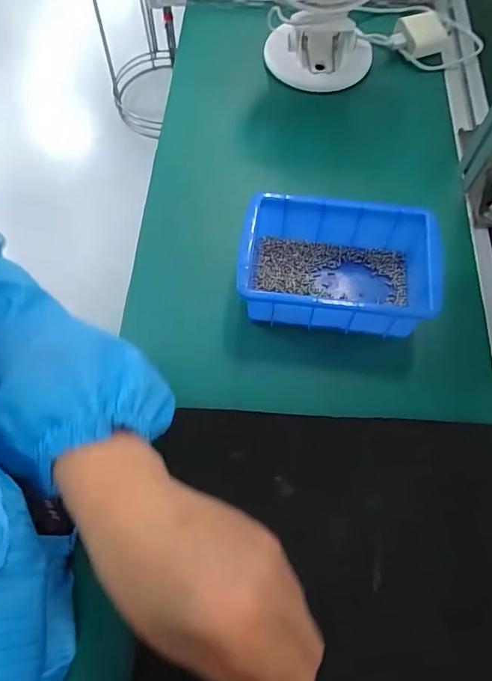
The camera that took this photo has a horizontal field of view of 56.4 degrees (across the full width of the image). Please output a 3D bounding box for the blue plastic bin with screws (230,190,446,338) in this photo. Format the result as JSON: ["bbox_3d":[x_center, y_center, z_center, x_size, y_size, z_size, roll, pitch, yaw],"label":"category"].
[{"bbox_3d":[0.070,-0.051,0.371,0.150,0.069,0.100,8,66,2],"label":"blue plastic bin with screws"}]

